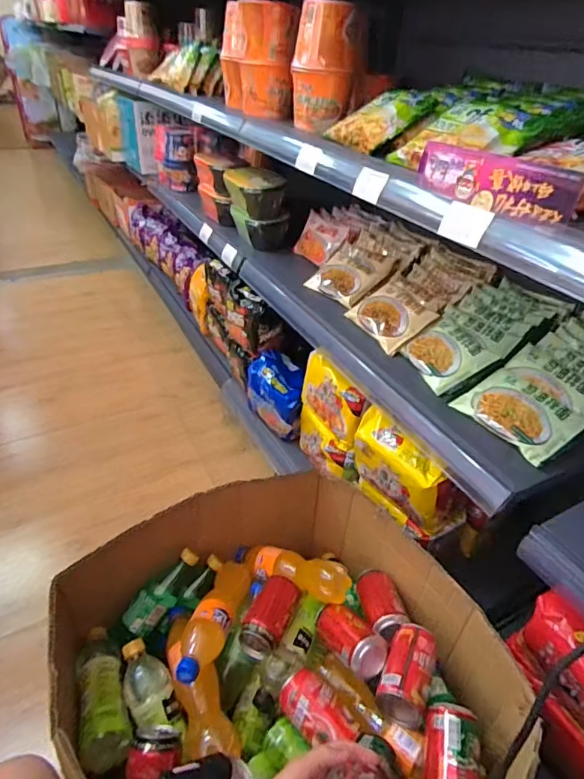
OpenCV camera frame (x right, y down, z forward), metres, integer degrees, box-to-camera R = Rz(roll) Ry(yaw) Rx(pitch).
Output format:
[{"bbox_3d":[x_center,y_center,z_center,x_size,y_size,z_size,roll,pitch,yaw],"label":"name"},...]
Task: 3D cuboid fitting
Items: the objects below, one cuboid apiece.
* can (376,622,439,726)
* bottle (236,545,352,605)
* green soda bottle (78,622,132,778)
[{"bbox_3d":[0.164,0.393,0.663,0.062,0.058,0.123,18,39,17],"label":"can"},{"bbox_3d":[-0.008,0.313,0.811,0.243,0.057,0.061,-1,27,43],"label":"bottle"},{"bbox_3d":[-0.270,0.423,0.674,0.058,0.056,0.208,-13,18,-21],"label":"green soda bottle"}]

